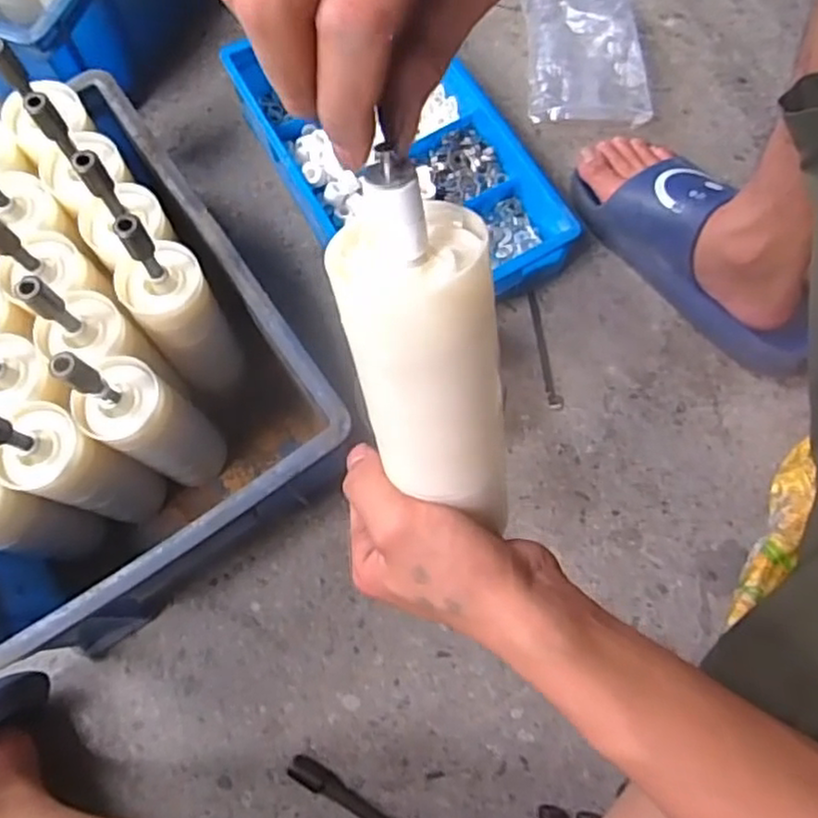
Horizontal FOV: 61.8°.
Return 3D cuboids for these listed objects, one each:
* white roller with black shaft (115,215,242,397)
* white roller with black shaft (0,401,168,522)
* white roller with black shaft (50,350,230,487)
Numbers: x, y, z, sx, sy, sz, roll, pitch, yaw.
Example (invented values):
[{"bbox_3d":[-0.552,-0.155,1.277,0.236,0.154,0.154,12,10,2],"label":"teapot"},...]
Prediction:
[{"bbox_3d":[-0.177,-0.080,0.532,0.065,0.195,0.068,-31,75,-9],"label":"white roller with black shaft"},{"bbox_3d":[-0.250,0.043,0.510,0.070,0.232,0.060,28,75,9],"label":"white roller with black shaft"},{"bbox_3d":[-0.198,0.011,0.523,0.062,0.226,0.060,0,72,0],"label":"white roller with black shaft"}]

